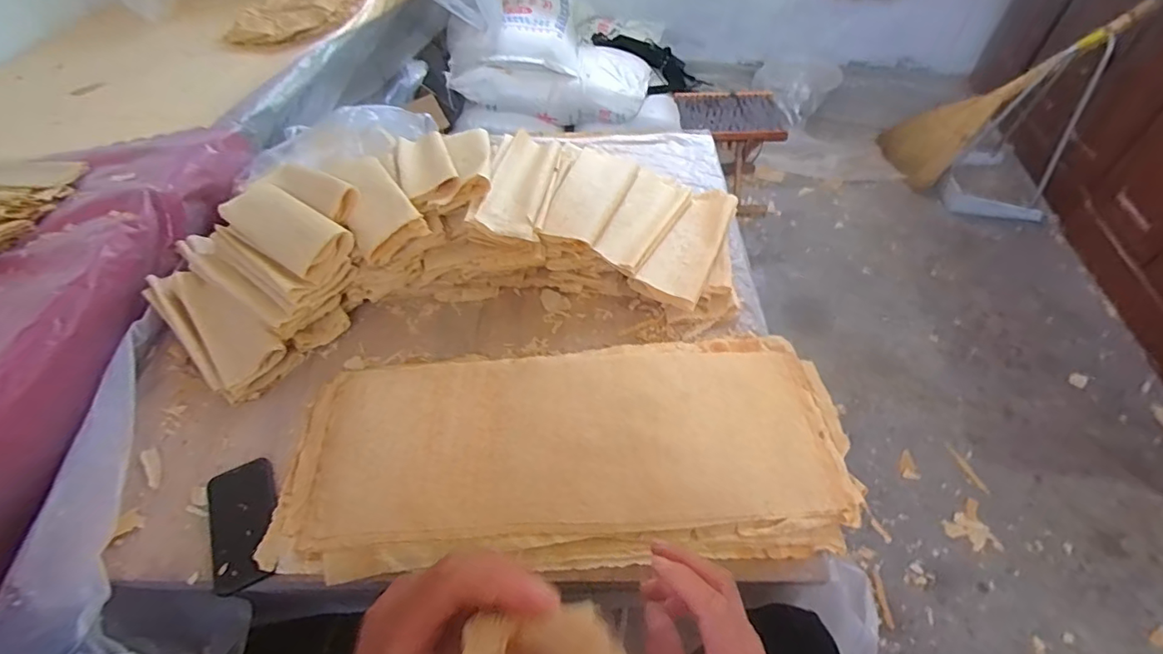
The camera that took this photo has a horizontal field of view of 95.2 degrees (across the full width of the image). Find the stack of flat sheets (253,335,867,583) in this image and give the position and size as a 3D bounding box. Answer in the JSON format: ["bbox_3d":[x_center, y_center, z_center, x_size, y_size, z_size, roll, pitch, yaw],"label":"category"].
[{"bbox_3d":[-0.021,0.149,0.737,0.735,0.038,0.334,-3,50,1],"label":"stack of flat sheets"}]

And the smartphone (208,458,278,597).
[{"bbox_3d":[-0.437,0.251,0.685,0.083,0.012,0.170,-26,51,-12],"label":"smartphone"}]

